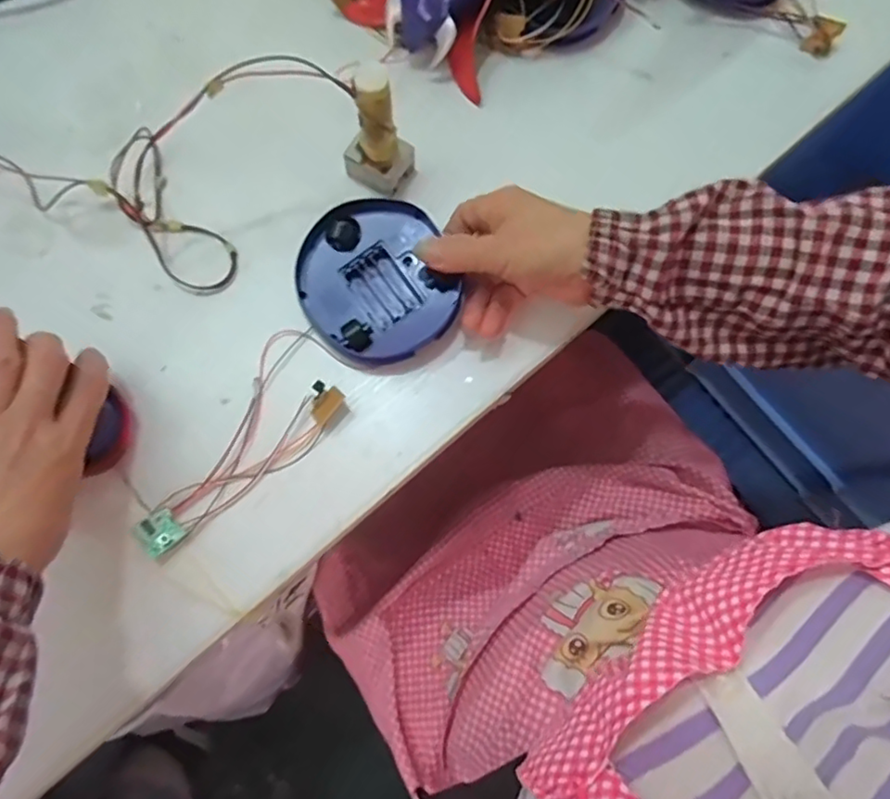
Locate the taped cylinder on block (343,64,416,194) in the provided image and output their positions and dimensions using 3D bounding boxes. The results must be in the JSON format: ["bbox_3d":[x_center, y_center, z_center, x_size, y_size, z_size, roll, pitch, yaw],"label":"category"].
[{"bbox_3d":[-0.046,-0.183,0.403,0.040,0.094,0.032,30,77,5],"label":"taped cylinder on block"}]

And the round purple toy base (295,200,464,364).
[{"bbox_3d":[-0.047,-0.080,0.408,0.098,0.026,0.104,0,76,-2],"label":"round purple toy base"}]

